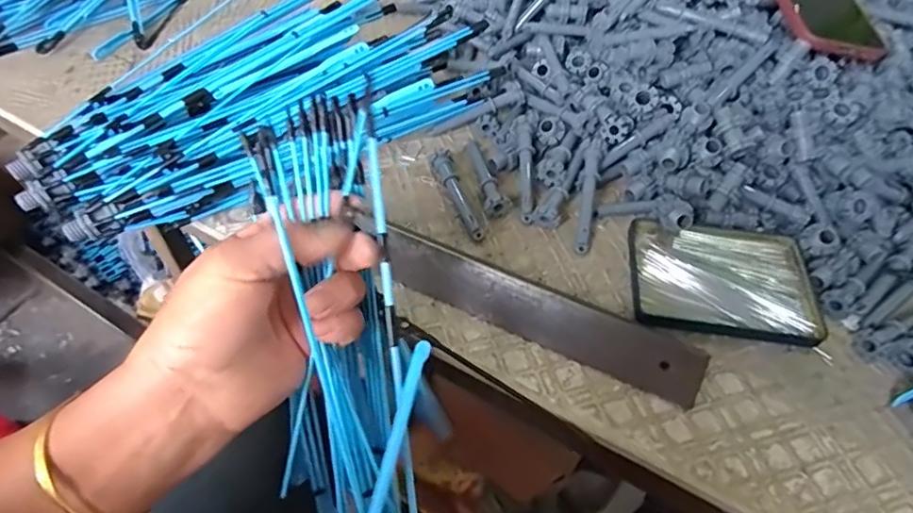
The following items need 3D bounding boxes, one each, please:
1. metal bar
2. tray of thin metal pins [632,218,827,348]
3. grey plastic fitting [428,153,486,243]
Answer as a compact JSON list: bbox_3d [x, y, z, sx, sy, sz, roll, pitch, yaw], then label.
[{"bbox_3d":[0.050,0.037,0.376,0.225,0.041,0.007,22,10,15],"label":"metal bar"},{"bbox_3d":[0.195,0.016,0.407,0.126,0.010,0.098,7,51,3],"label":"tray of thin metal pins"},{"bbox_3d":[0.000,-0.052,0.452,0.017,0.011,0.097,-13,53,-12],"label":"grey plastic fitting"}]

